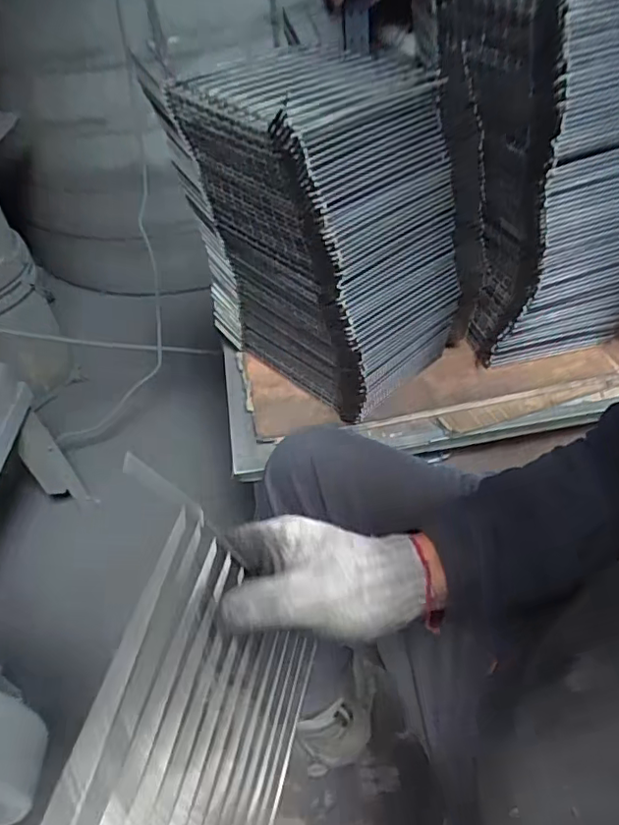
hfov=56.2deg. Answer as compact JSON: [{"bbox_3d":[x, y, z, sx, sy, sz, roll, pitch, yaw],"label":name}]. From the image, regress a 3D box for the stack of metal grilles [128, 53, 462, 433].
[{"bbox_3d":[0.011,-0.219,0.728,0.290,0.342,0.211,33,57,32],"label":"stack of metal grilles"}]

